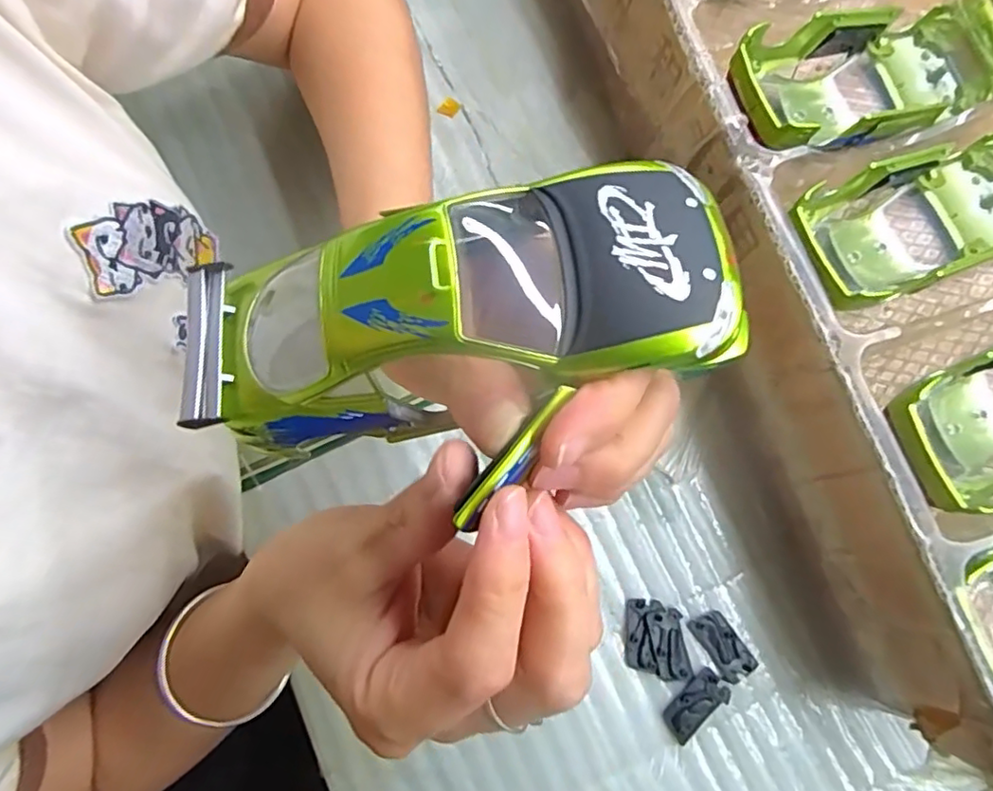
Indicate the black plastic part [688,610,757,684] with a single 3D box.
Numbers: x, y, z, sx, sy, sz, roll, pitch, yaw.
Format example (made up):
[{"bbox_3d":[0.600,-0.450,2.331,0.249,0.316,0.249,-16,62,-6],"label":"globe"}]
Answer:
[{"bbox_3d":[0.110,0.121,0.290,0.018,0.004,0.033,-32,81,-6],"label":"black plastic part"}]

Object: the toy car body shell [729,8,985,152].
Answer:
[{"bbox_3d":[0.167,-0.140,0.272,0.139,0.043,0.061,-18,80,-4],"label":"toy car body shell"}]

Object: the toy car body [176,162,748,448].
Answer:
[{"bbox_3d":[-0.012,-0.019,0.140,0.128,0.028,0.048,-11,79,9],"label":"toy car body"}]

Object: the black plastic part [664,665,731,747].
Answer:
[{"bbox_3d":[0.095,0.147,0.284,0.034,0.004,0.017,-42,82,-8],"label":"black plastic part"}]

